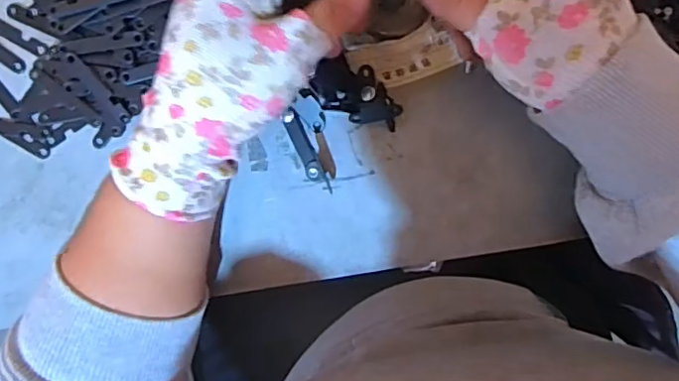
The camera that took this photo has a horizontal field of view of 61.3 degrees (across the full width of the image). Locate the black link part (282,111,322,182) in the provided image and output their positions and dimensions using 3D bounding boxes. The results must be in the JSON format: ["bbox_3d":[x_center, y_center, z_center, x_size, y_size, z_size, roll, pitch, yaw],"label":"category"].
[{"bbox_3d":[-0.022,-0.025,0.339,0.010,0.004,0.041,-23,96,5],"label":"black link part"}]

